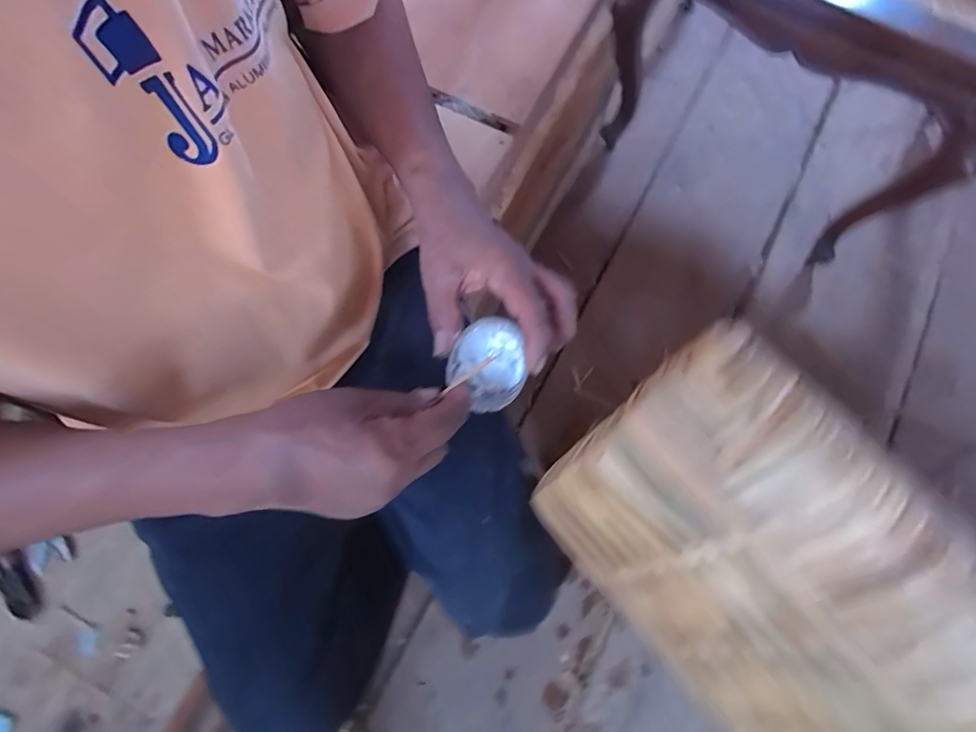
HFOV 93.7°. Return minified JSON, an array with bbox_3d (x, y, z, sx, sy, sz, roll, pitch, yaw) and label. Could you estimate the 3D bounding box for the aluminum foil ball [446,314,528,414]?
[{"bbox_3d":[0.001,0.000,0.324,0.053,0.050,0.053,23,73,9],"label":"aluminum foil ball"}]

